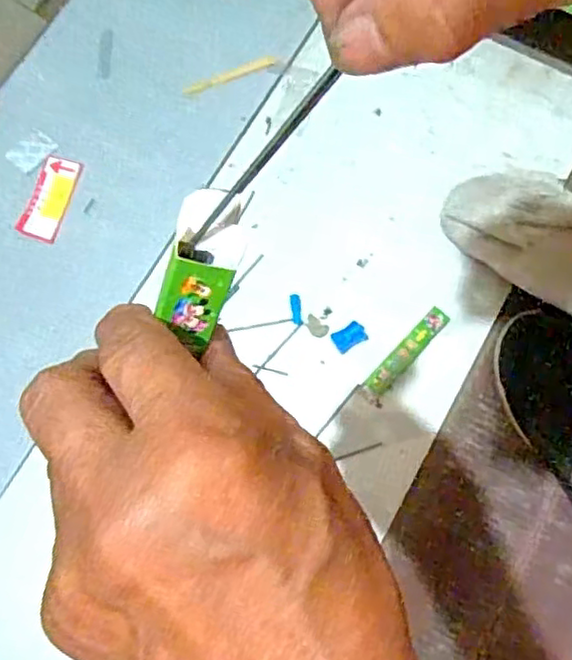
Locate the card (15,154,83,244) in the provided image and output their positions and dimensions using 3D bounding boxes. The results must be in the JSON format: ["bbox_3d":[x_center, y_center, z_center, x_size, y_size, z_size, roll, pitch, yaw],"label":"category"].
[{"bbox_3d":[-0.235,-0.132,0.673,0.038,0.004,0.089,18,74,-8],"label":"card"}]

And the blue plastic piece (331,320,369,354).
[{"bbox_3d":[0.059,0.006,0.625,0.030,0.004,0.021,-31,77,-6],"label":"blue plastic piece"}]

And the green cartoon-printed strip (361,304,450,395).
[{"bbox_3d":[0.112,0.018,0.616,0.020,0.009,0.098,42,81,10],"label":"green cartoon-printed strip"}]

